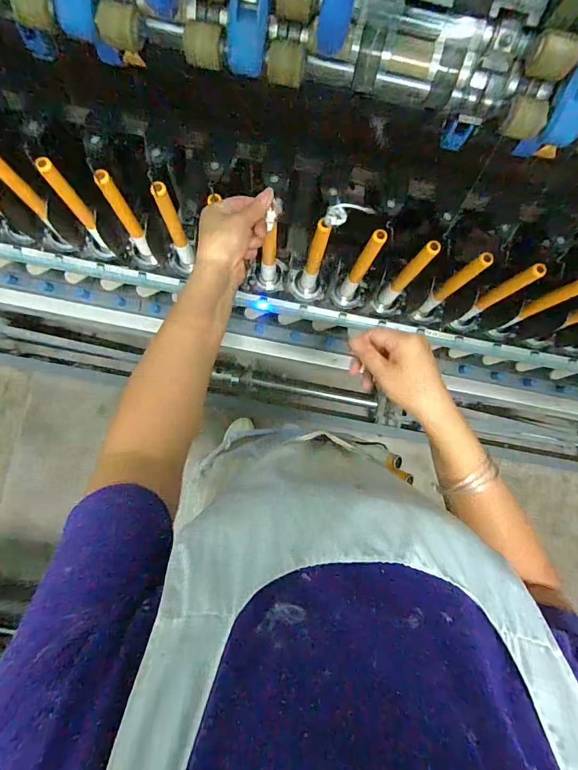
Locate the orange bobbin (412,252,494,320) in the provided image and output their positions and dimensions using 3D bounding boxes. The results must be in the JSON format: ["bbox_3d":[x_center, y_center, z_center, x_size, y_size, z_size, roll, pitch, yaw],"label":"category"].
[{"bbox_3d":[0.244,-0.144,0.607,0.024,0.220,0.025,-38,87,-7],"label":"orange bobbin"}]

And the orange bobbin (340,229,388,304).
[{"bbox_3d":[0.107,-0.173,0.593,0.023,0.211,0.029,32,83,0],"label":"orange bobbin"}]

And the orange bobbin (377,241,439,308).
[{"bbox_3d":[0.177,-0.162,0.594,0.028,0.194,0.023,-43,88,-7],"label":"orange bobbin"}]

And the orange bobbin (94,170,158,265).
[{"bbox_3d":[-0.231,-0.232,0.571,0.023,0.198,0.029,-33,87,-7],"label":"orange bobbin"}]

